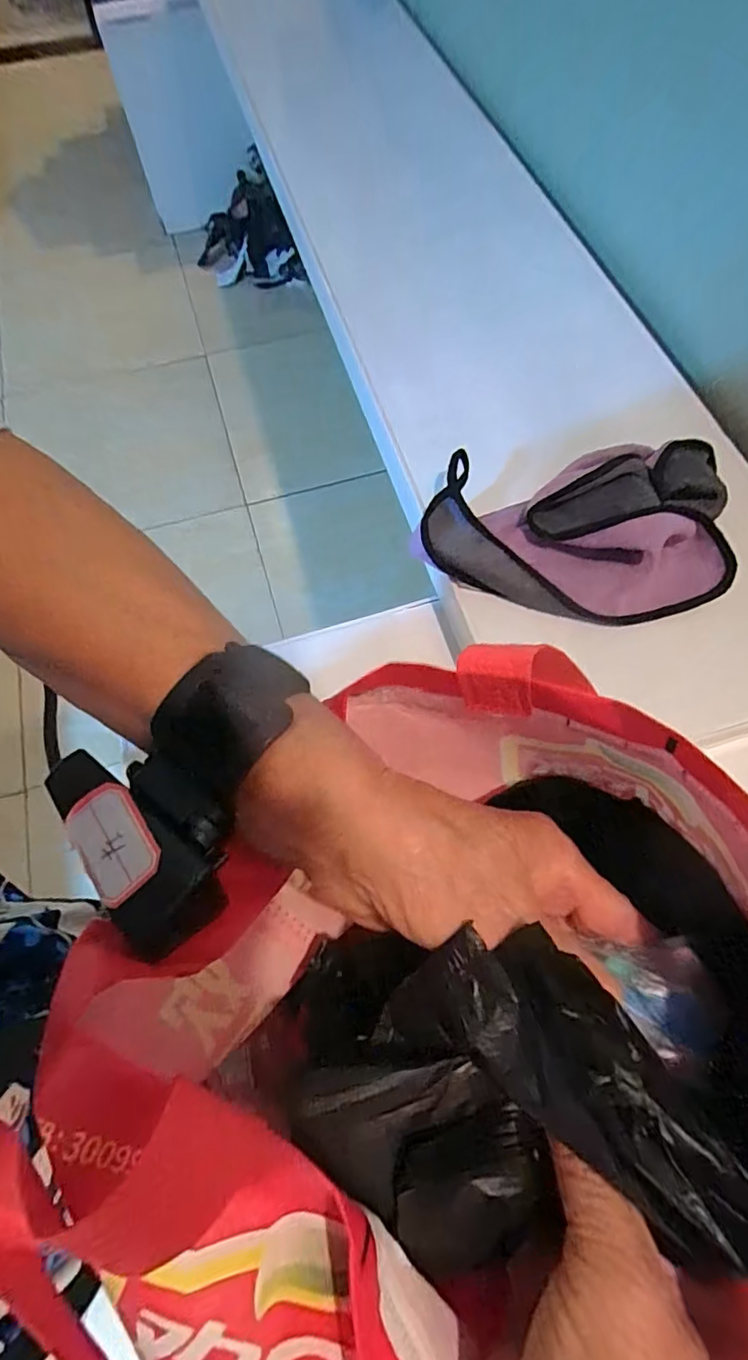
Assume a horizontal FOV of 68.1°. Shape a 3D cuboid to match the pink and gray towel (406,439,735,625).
[{"bbox_3d":[0.162,-0.124,0.447,0.242,0.067,0.143,-2,67,0],"label":"pink and gray towel"}]

